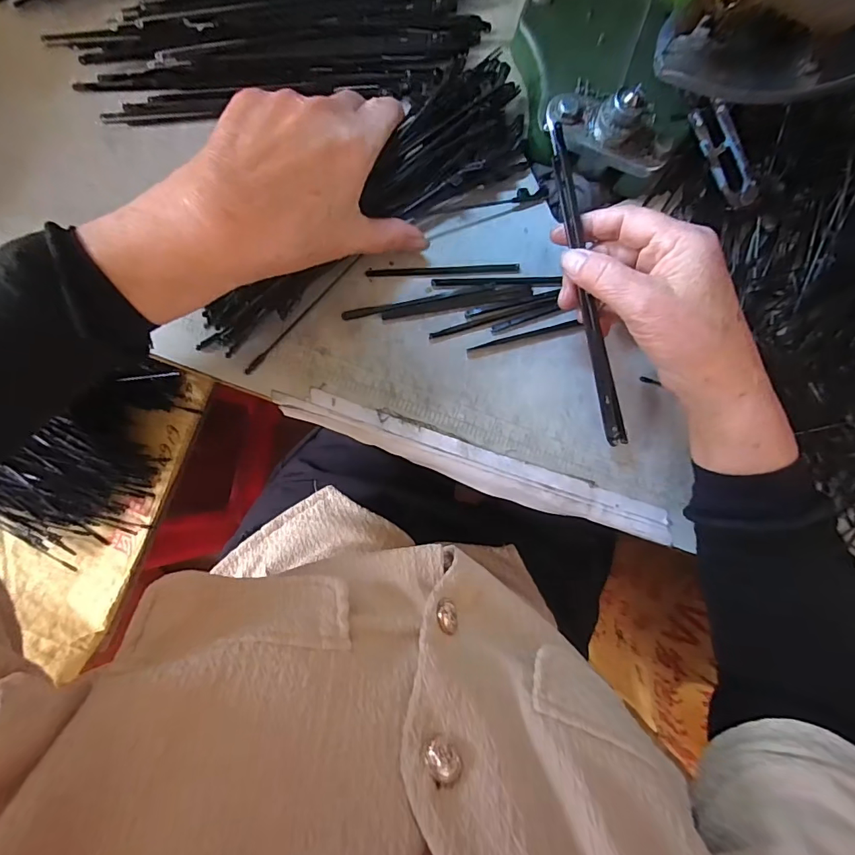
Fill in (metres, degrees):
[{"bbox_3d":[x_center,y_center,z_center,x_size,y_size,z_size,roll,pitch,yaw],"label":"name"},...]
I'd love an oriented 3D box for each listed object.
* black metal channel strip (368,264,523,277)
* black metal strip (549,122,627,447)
[{"bbox_3d":[0.011,-0.103,0.302,0.099,0.004,0.006,-3,87,-5],"label":"black metal channel strip"},{"bbox_3d":[0.096,-0.077,0.274,0.011,0.006,0.186,-18,104,-3],"label":"black metal strip"}]

